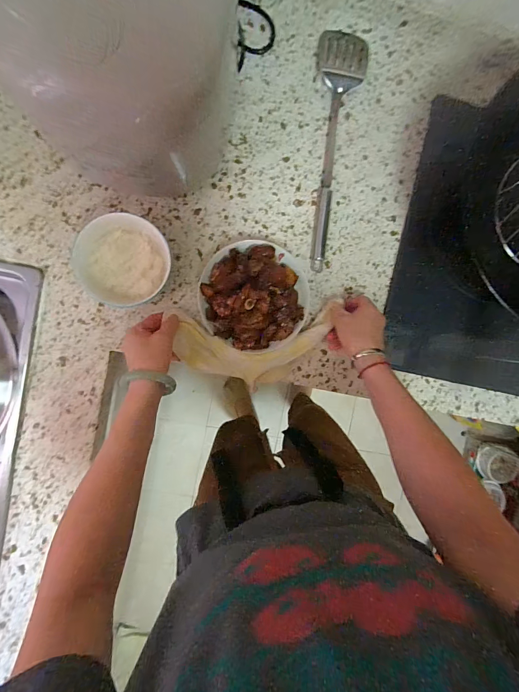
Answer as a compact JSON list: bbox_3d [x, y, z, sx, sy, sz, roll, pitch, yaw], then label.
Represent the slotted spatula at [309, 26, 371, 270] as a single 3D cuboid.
[{"bbox_3d":[0.107,-0.303,0.506,0.071,0.022,0.359,8,93,-7],"label":"slotted spatula"}]

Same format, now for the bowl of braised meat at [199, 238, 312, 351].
[{"bbox_3d":[-0.005,-0.074,0.482,0.162,0.075,0.159,0,94,-6],"label":"bowl of braised meat"}]

